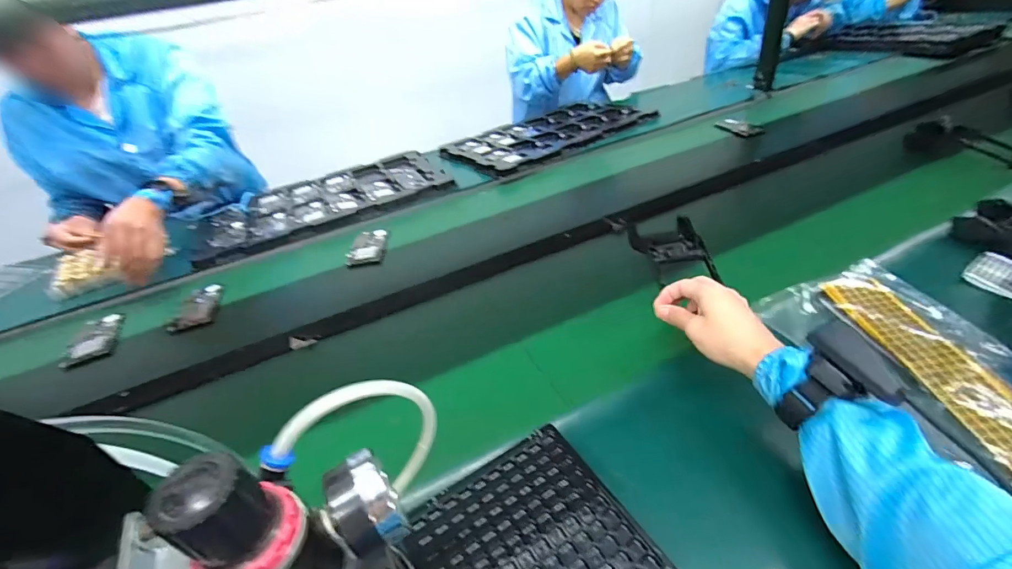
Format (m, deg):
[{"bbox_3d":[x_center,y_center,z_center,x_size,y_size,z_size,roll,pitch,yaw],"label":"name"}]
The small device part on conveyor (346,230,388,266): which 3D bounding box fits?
[{"bbox_3d":[-0.269,-0.072,0.851,0.072,0.018,0.099,-13,37,-6],"label":"small device part on conveyor"}]

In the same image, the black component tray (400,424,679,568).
[{"bbox_3d":[0.020,0.210,0.340,0.160,0.024,0.158,-25,38,-23],"label":"black component tray"}]

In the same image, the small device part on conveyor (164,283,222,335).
[{"bbox_3d":[-0.530,0.039,0.765,0.064,0.021,0.123,-11,37,-4],"label":"small device part on conveyor"}]

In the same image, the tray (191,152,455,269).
[{"bbox_3d":[-0.421,-0.201,1.044,0.537,0.035,0.322,-21,37,-18],"label":"tray"}]

